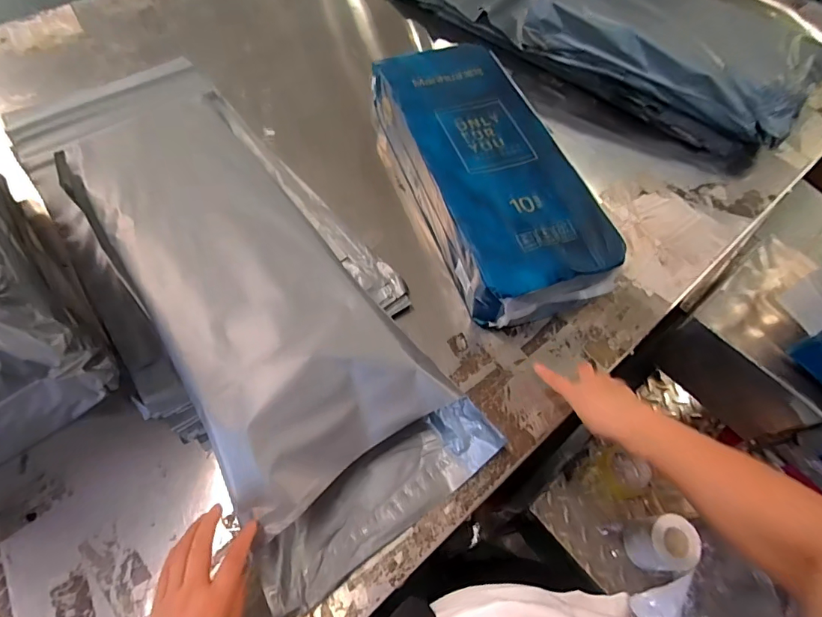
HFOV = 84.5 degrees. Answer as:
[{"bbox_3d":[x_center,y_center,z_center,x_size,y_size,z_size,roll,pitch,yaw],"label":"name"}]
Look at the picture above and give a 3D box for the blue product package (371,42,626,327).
[{"bbox_3d":[0.125,-0.229,0.780,0.226,0.117,0.533,-16,63,-12],"label":"blue product package"}]

